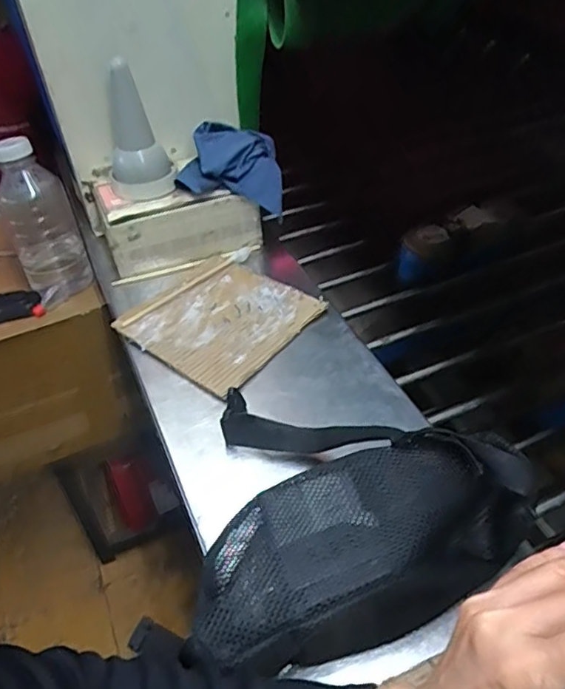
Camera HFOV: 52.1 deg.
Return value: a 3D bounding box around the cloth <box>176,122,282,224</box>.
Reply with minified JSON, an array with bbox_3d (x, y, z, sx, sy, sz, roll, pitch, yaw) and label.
[{"bbox_3d":[-0.066,-0.219,0.737,0.127,0.091,0.091,-3,44,-1],"label":"cloth"}]

